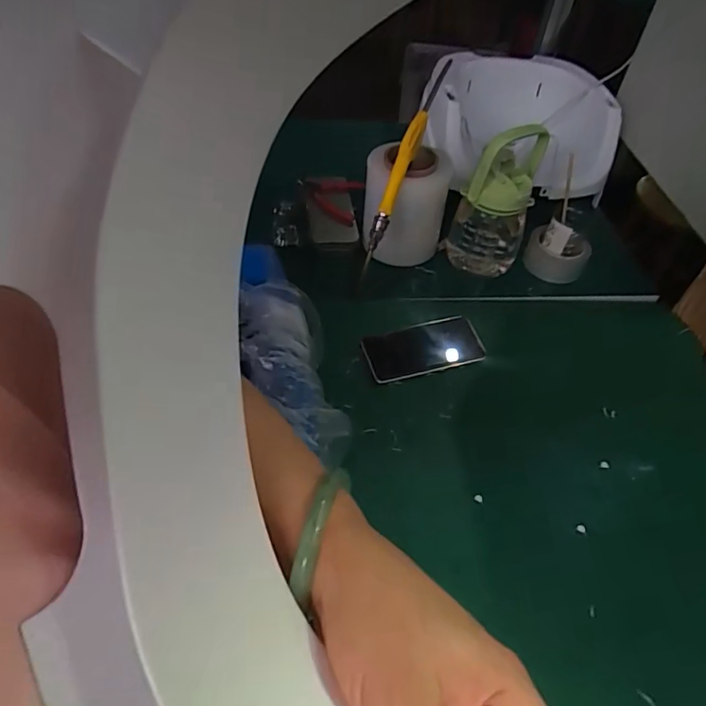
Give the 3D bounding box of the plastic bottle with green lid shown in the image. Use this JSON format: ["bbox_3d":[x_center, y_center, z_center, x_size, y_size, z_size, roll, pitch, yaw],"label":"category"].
[{"bbox_3d":[0.208,-0.223,0.817,0.119,0.246,0.089,17,50,9],"label":"plastic bottle with green lid"}]

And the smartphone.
[{"bbox_3d":[0.099,-0.006,0.757,0.165,0.009,0.078,-13,63,-10],"label":"smartphone"}]

